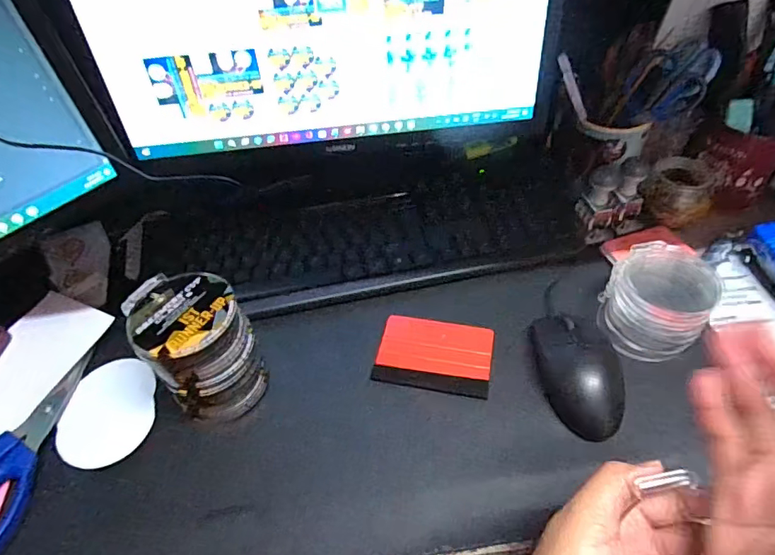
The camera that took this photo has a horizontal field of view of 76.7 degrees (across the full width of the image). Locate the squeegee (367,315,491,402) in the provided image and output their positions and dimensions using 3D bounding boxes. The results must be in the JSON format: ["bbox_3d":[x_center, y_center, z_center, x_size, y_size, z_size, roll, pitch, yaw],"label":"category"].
[{"bbox_3d":[0.042,0.066,0.436,0.099,0.006,0.066,8,49,12],"label":"squeegee"}]

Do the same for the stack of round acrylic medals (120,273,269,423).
[{"bbox_3d":[-0.148,0.057,0.392,0.079,0.104,0.083,-23,50,-16],"label":"stack of round acrylic medals"}]

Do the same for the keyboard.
[{"bbox_3d":[-0.020,-0.039,0.518,0.460,0.030,0.161,-6,47,-1],"label":"keyboard"}]

